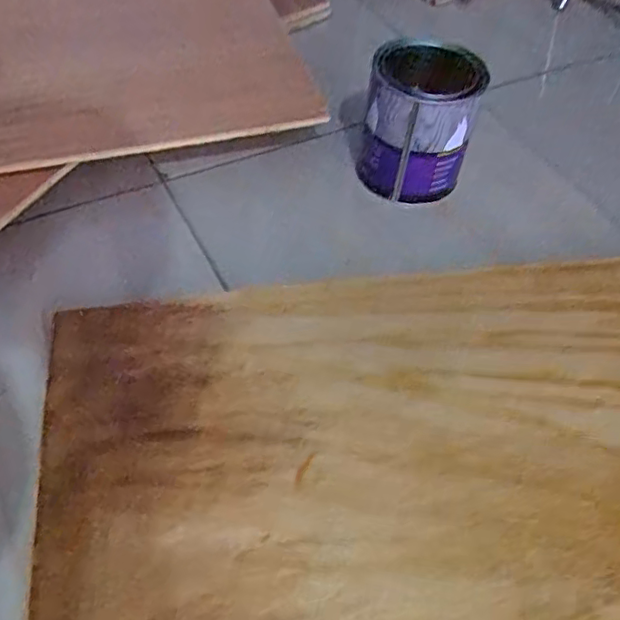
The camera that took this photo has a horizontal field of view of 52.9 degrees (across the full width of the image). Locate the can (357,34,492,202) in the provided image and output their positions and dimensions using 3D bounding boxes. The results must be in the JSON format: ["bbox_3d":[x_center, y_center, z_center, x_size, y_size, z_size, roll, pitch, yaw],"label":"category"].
[{"bbox_3d":[0.109,-0.194,0.624,0.107,0.132,0.121,12,53,5],"label":"can"}]

